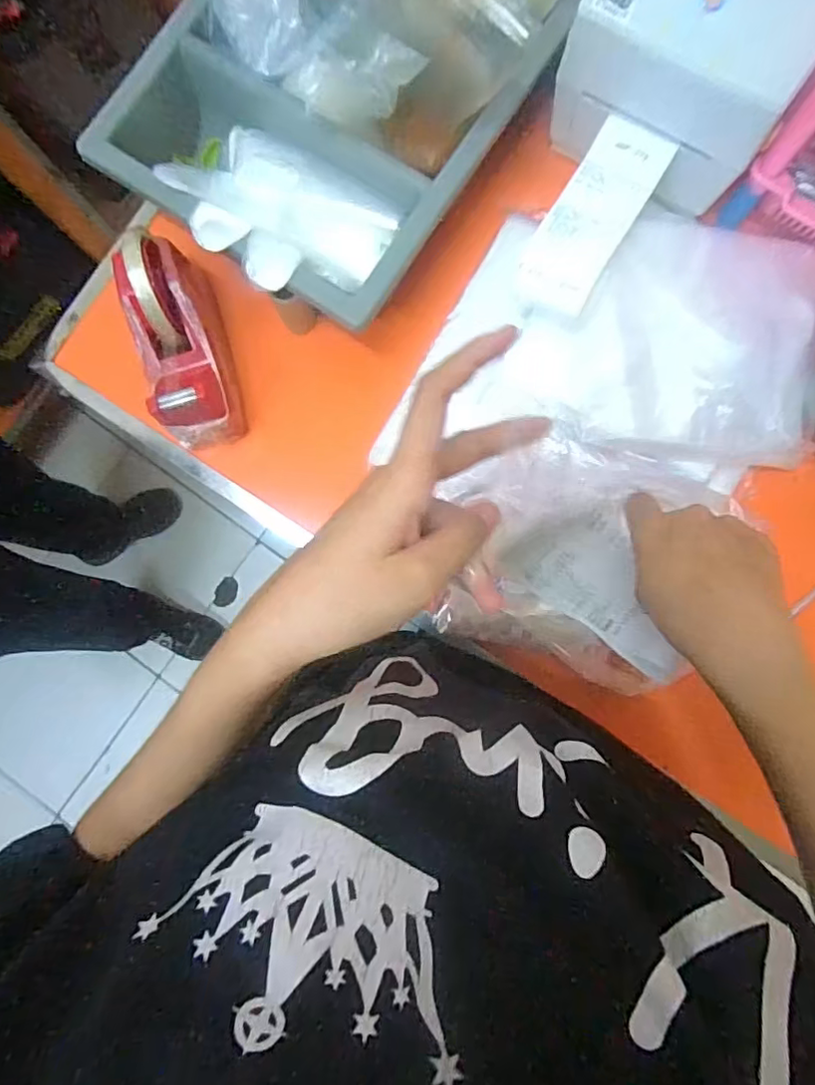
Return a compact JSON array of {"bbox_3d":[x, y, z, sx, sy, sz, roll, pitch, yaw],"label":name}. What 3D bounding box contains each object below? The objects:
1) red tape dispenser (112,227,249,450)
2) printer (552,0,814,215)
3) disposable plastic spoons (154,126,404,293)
[{"bbox_3d":[-0.191,-0.171,0.500,0.071,0.100,0.160,-15,84,0],"label":"red tape dispenser"},{"bbox_3d":[0.232,-0.404,0.455,0.175,0.144,0.199,26,86,4],"label":"printer"},{"bbox_3d":[-0.118,-0.279,0.501,0.215,0.065,0.128,28,86,4],"label":"disposable plastic spoons"}]

